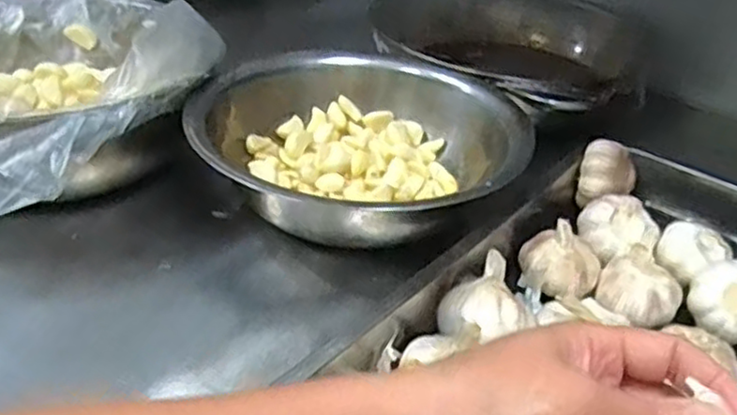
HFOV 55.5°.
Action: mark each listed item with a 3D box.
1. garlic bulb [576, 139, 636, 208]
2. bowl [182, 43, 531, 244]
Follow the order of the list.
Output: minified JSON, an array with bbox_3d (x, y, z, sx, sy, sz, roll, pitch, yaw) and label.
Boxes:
[{"bbox_3d":[0.203,-0.029,0.595,0.046,0.041,0.050,15,34,16],"label":"garlic bulb"},{"bbox_3d":[-0.005,-0.053,0.599,0.270,0.080,0.226,15,34,16],"label":"bowl"}]

